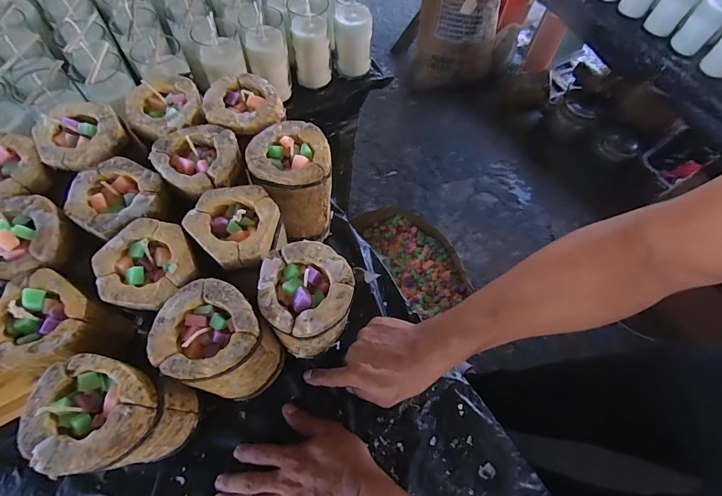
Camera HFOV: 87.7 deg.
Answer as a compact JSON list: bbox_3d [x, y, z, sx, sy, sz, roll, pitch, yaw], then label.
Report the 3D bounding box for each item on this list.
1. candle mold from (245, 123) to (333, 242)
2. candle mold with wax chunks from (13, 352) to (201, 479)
[{"bbox_3d":[-0.085,-0.081,0.480,0.092,0.124,0.088,-7,64,-8],"label":"candle mold"},{"bbox_3d":[-0.223,0.162,0.360,0.100,0.130,0.089,14,63,3],"label":"candle mold with wax chunks"}]

